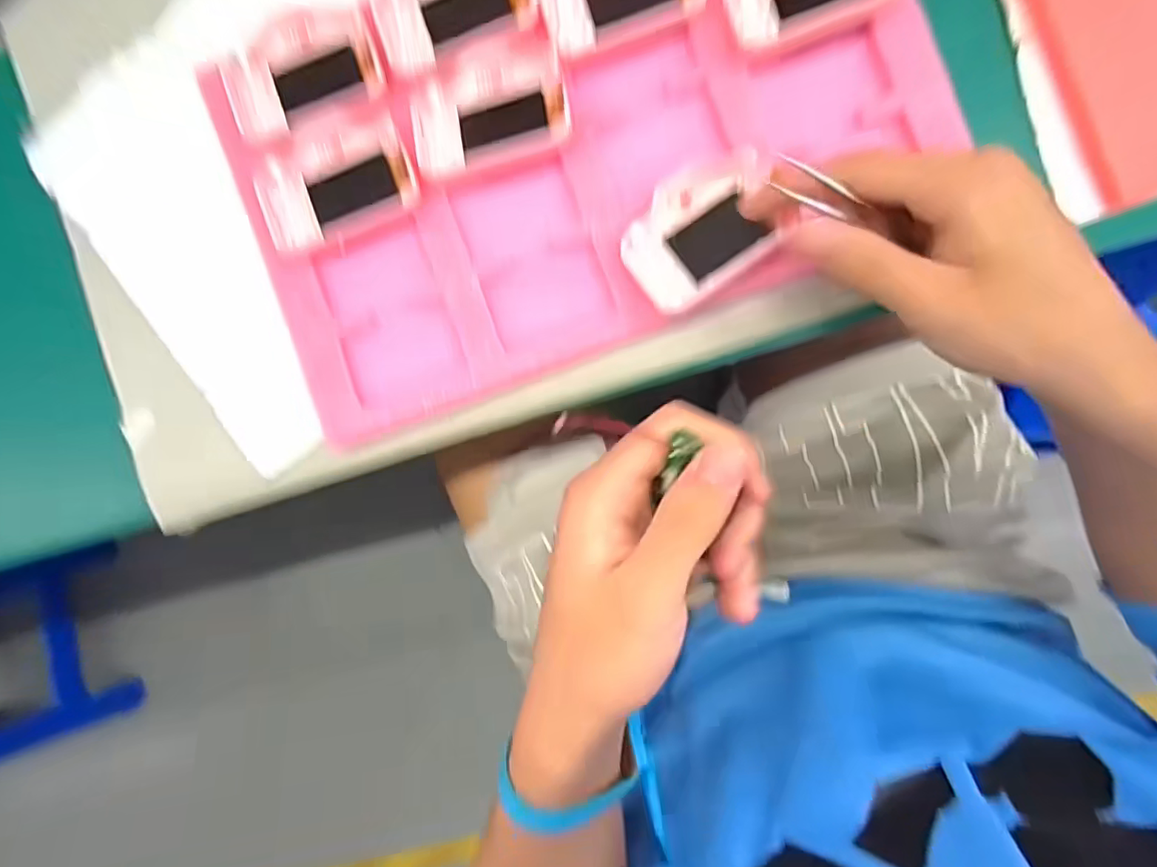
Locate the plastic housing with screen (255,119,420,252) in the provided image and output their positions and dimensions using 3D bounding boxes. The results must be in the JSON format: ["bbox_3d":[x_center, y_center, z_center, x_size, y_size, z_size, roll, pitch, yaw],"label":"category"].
[{"bbox_3d":[-0.131,-0.137,0.321,0.083,0.013,0.053,-21,90,5],"label":"plastic housing with screen"}]

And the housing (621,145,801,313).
[{"bbox_3d":[0.064,-0.107,0.305,0.084,0.015,0.059,-36,89,5],"label":"housing"}]

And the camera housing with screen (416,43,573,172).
[{"bbox_3d":[-0.048,-0.174,0.312,0.081,0.017,0.053,-10,91,5],"label":"camera housing with screen"}]

